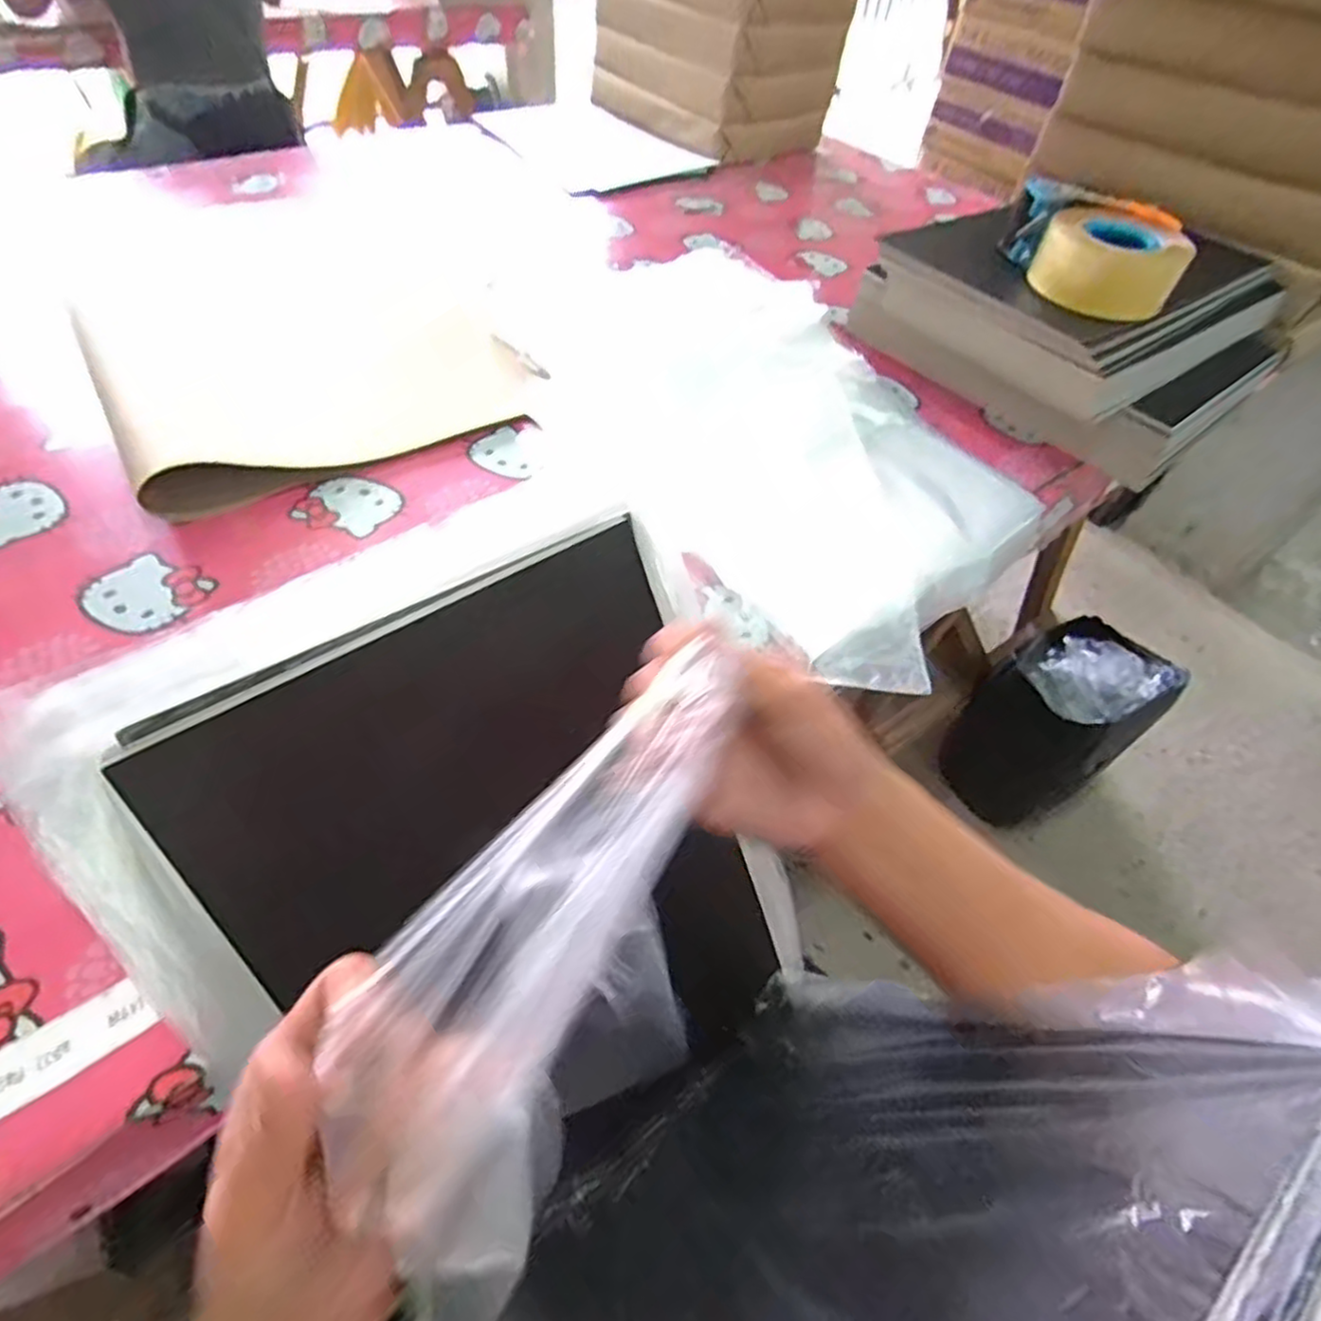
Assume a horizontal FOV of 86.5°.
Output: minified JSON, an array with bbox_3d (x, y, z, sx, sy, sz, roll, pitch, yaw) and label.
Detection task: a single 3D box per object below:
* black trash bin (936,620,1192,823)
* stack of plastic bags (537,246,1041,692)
[{"bbox_3d":[0.732,0.120,1.330,0.291,0.359,0.231,-26,58,-23],"label":"black trash bin"},{"bbox_3d":[0.097,-0.248,0.707,0.351,0.030,0.612,-23,58,-21],"label":"stack of plastic bags"}]

